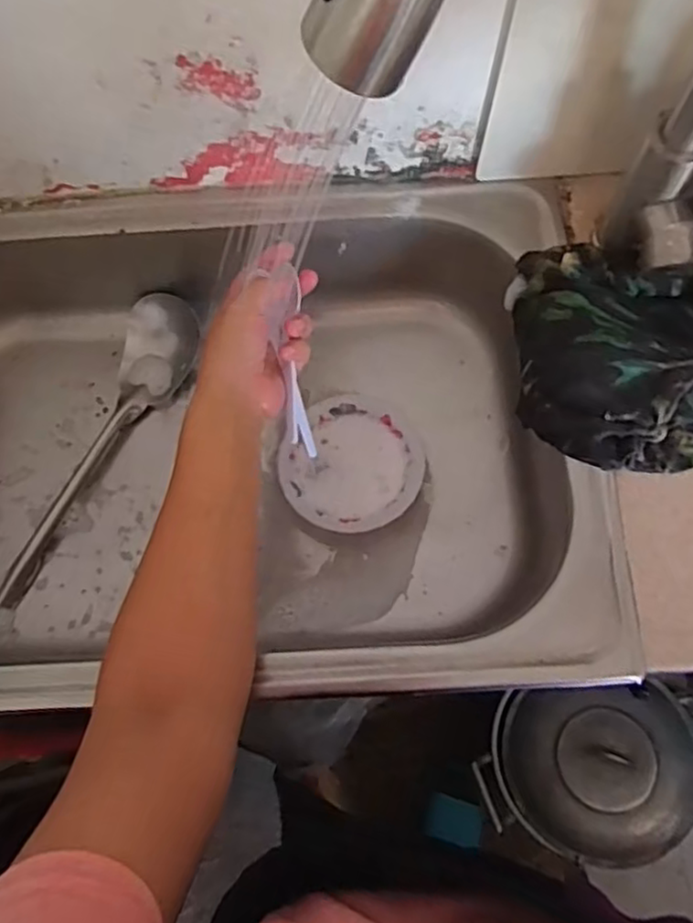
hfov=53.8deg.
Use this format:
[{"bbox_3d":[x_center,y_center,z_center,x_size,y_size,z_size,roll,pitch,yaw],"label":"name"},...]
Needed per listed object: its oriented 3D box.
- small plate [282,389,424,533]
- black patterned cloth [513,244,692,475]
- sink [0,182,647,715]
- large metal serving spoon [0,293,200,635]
[{"bbox_3d":[0.006,0.004,0.606,0.116,0.030,0.122,-1,70,2],"label":"small plate"},{"bbox_3d":[0.218,-0.080,0.501,0.166,0.039,0.171,0,70,3],"label":"black patterned cloth"},{"bbox_3d":[-0.115,-0.012,0.571,0.593,0.134,0.400,-4,70,1],"label":"sink"},{"bbox_3d":[-0.227,0.000,0.610,0.063,0.045,0.331,21,72,10],"label":"large metal serving spoon"}]

